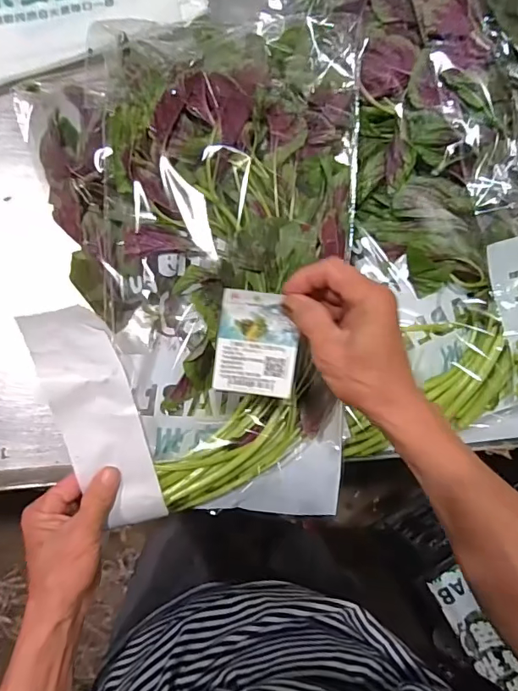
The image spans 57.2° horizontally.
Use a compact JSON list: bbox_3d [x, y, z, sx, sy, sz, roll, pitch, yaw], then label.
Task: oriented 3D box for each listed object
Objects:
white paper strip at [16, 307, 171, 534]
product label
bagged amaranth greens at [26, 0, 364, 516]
[{"bbox_3d":[-0.135,0.055,0.403,0.068,0.065,0.200,-25,89,-5],"label":"white paper strip"},{"bbox_3d":[-0.001,-0.001,0.360,0.061,0.005,0.078,6,103,-5],"label":"product label"},{"bbox_3d":[-0.060,-0.089,0.443,0.293,0.099,0.480,0,87,-4],"label":"bagged amaranth greens"}]

